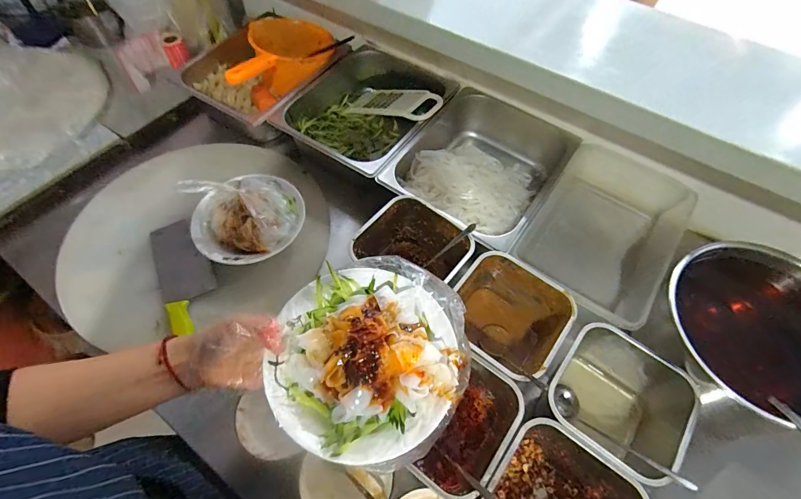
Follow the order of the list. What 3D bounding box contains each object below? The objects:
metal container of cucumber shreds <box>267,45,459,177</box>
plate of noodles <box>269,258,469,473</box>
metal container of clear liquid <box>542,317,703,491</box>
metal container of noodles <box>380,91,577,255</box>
[{"bbox_3d":[-0.068,-0.283,0.828,0.272,0.103,0.325,30,62,16],"label":"metal container of cucumber shreds"},{"bbox_3d":[-0.028,0.090,0.372,0.183,0.067,0.202,3,58,0],"label":"plate of noodles"},{"bbox_3d":[0.286,0.212,0.534,0.178,0.115,0.157,35,63,18],"label":"metal container of clear liquid"},{"bbox_3d":[0.151,-0.146,0.757,0.268,0.106,0.329,29,62,16],"label":"metal container of noodles"}]

